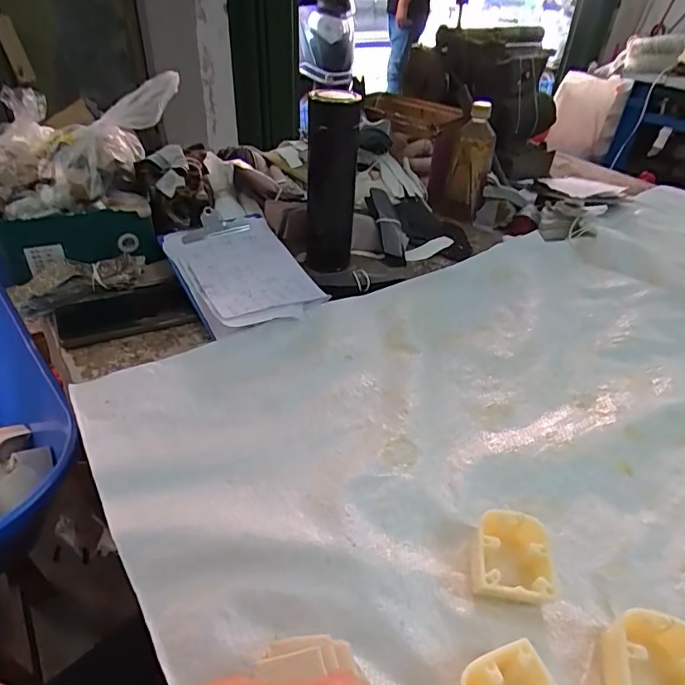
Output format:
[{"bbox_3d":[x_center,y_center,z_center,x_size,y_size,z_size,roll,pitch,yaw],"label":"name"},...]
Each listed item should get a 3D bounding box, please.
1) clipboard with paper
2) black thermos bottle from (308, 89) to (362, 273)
[{"bbox_3d":[-0.127,-0.092,0.603,0.146,0.021,0.203,-21,52,-26],"label":"clipboard with paper"},{"bbox_3d":[-0.015,-0.213,0.669,0.067,0.229,0.071,2,37,-2],"label":"black thermos bottle"}]

